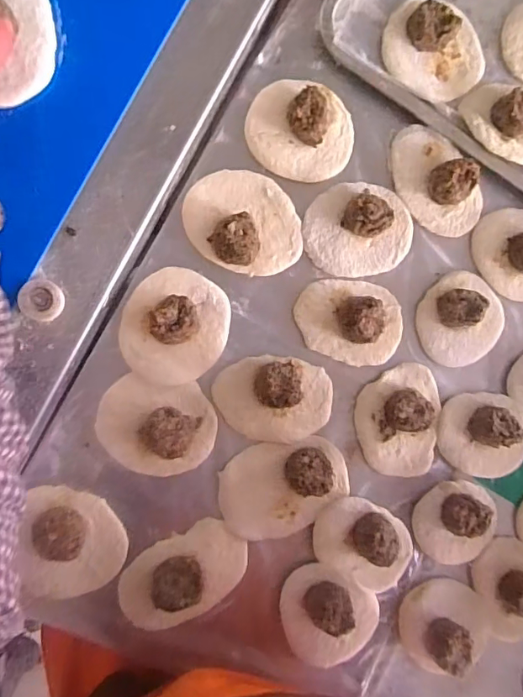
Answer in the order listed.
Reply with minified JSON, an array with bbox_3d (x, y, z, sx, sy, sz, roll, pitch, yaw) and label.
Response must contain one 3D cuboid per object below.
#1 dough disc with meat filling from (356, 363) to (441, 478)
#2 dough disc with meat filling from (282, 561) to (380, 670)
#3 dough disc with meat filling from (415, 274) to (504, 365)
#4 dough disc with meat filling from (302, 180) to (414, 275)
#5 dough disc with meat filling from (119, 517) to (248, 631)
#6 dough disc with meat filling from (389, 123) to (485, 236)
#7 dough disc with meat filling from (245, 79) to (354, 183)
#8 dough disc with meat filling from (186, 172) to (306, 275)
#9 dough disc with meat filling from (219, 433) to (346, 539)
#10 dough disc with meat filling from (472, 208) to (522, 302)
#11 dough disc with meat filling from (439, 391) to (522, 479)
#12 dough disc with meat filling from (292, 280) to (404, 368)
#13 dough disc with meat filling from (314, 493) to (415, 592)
[{"bbox_3d":[0.134,0.070,0.453,0.083,0.027,0.100,-13,93,-11],"label":"dough disc with meat filling"},{"bbox_3d":[0.063,0.240,0.432,0.080,0.025,0.092,-30,96,-9],"label":"dough disc with meat filling"},{"bbox_3d":[0.194,-0.028,0.463,0.087,0.032,0.084,0,90,-11],"label":"dough disc with meat filling"},{"bbox_3d":[0.092,-0.111,0.443,0.102,0.030,0.082,-9,92,-11],"label":"dough disc with meat filling"},{"bbox_3d":[-0.063,0.193,0.409,0.103,0.031,0.066,-26,95,-10],"label":"dough disc with meat filling"},{"bbox_3d":[0.166,-0.158,0.455,0.070,0.028,0.110,-40,97,-8],"label":"dough disc with meat filling"},{"bbox_3d":[0.037,-0.196,0.434,0.097,0.027,0.084,14,88,-11],"label":"dough disc with meat filling"},{"bbox_3d":[-0.012,-0.111,0.421,0.106,0.024,0.084,19,87,-11],"label":"dough disc with meat filling"},{"bbox_3d":[0.023,0.126,0.430,0.114,0.024,0.082,-6,91,-11],"label":"dough disc with meat filling"},{"bbox_3d":[0.259,-0.093,0.473,0.086,0.029,0.091,0,90,-11],"label":"dough disc with meat filling"},{"bbox_3d":[0.221,0.085,0.471,0.096,0.034,0.079,11,88,-11],"label":"dough disc with meat filling"},{"bbox_3d":[0.085,-0.026,0.439,0.100,0.025,0.075,20,86,-10],"label":"dough disc with meat filling"},{"bbox_3d":[0.096,0.178,0.439,0.102,0.024,0.066,33,84,-9],"label":"dough disc with meat filling"}]

